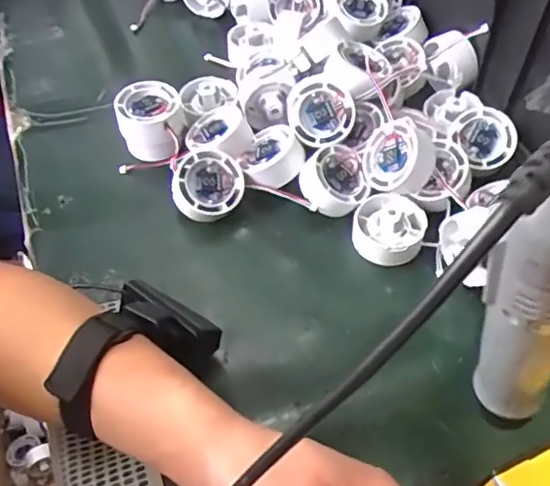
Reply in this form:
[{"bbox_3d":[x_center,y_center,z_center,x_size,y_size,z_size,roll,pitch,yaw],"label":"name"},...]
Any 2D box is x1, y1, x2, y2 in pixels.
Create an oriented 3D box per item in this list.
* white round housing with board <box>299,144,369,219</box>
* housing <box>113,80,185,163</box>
[{"bbox_3d":[0.046,-0.048,0.463,0.053,0.024,0.053,9,65,-19],"label":"white round housing with board"},{"bbox_3d":[-0.107,-0.104,0.499,0.054,0.042,0.054,0,54,0],"label":"housing"}]

